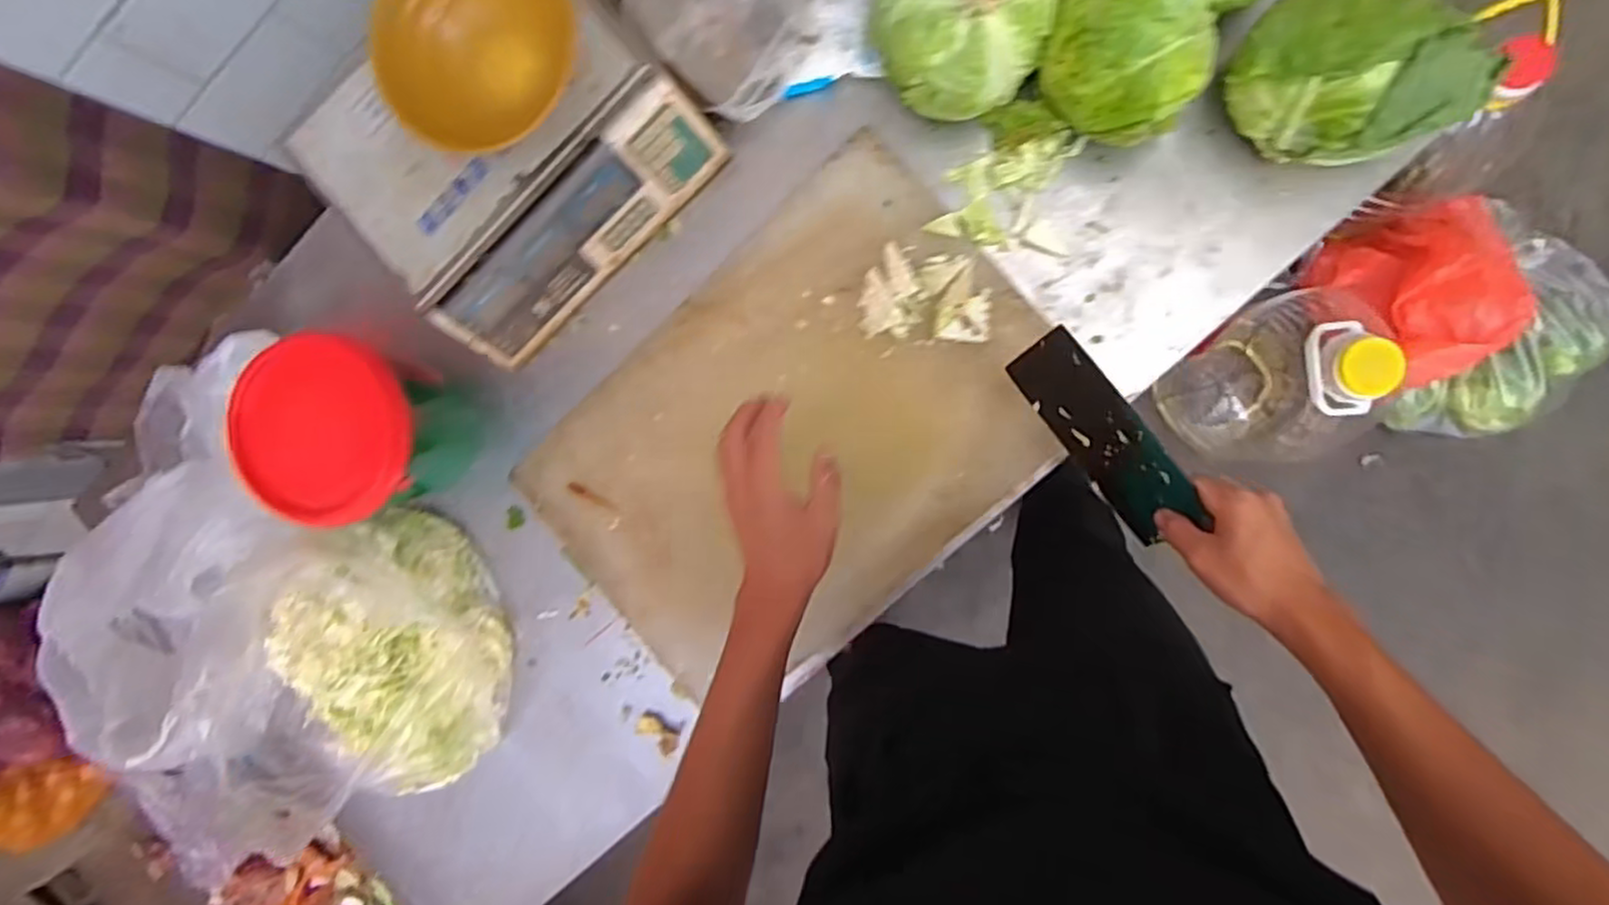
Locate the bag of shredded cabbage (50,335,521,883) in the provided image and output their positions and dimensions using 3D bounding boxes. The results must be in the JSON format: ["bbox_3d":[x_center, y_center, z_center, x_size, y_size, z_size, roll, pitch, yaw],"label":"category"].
[{"bbox_3d":[-0.630,0.210,0.827,0.437,0.156,0.567,-43,87,9],"label":"bag of shredded cabbage"}]

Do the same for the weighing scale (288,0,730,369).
[{"bbox_3d":[-0.310,-0.311,0.745,0.347,0.104,0.293,-42,87,9],"label":"weighing scale"}]

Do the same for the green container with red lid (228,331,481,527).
[{"bbox_3d":[-0.473,-0.026,0.770,0.181,0.195,0.174,1,94,9],"label":"green container with red lid"}]

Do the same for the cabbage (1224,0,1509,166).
[{"bbox_3d":[0.458,-0.314,0.593,0.180,0.110,0.118,30,97,6],"label":"cabbage"}]

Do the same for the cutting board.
[{"bbox_3d":[-0.012,-0.005,0.764,0.543,0.026,0.388,-42,87,9],"label":"cutting board"}]

